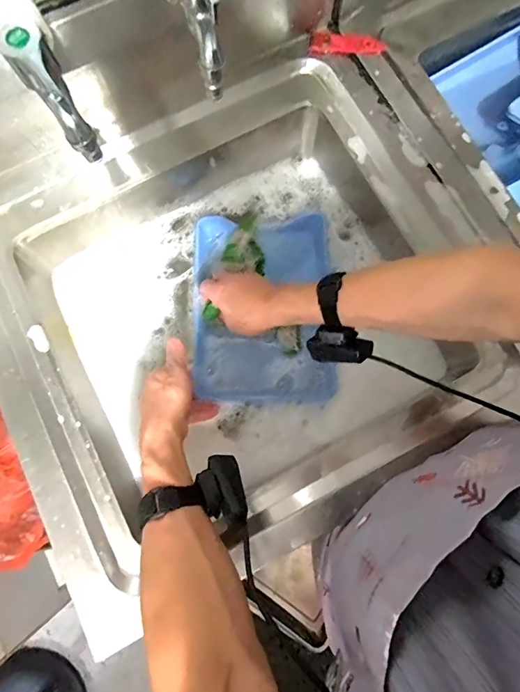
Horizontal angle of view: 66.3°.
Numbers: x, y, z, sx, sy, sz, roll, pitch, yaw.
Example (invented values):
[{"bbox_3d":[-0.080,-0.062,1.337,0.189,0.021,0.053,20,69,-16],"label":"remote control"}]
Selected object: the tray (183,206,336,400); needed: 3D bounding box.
[{"bbox_3d":[0.002,-0.056,0.595,0.242,0.041,0.277,0,78,1],"label":"tray"}]

